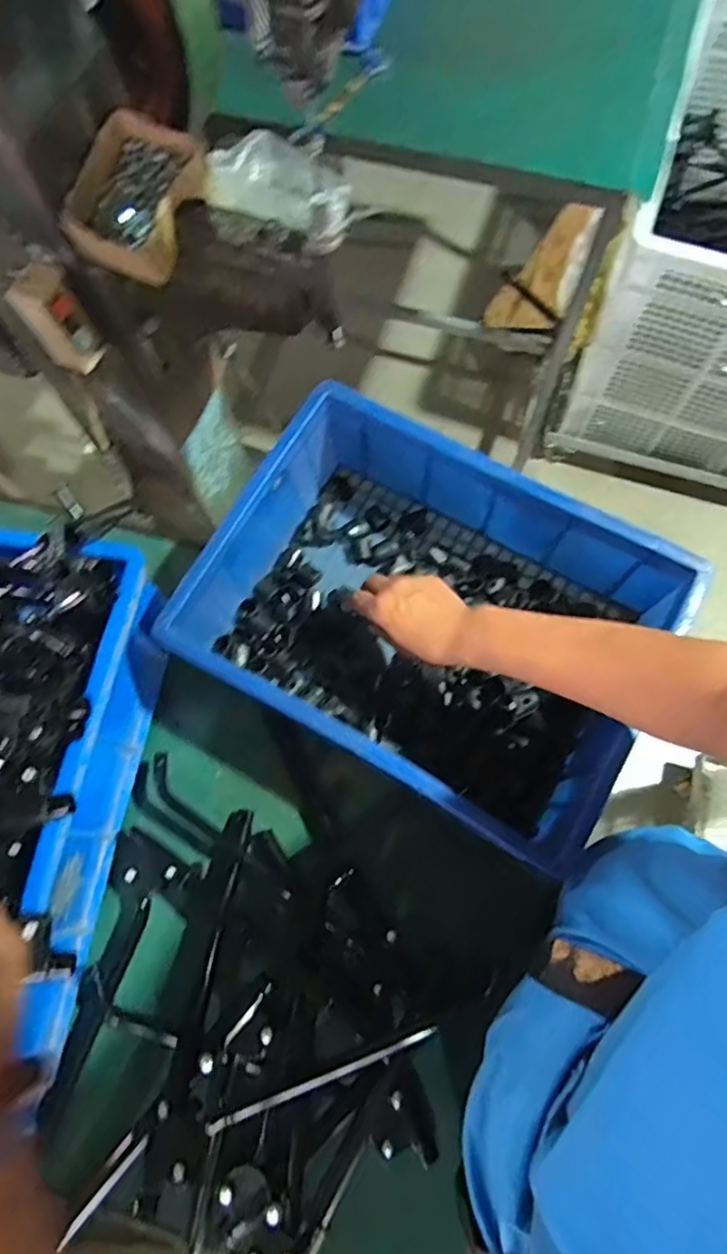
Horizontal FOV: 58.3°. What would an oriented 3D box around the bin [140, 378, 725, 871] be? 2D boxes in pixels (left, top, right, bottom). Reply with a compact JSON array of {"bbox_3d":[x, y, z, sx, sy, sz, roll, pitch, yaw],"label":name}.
[{"bbox_3d":[0.057,-0.005,0.644,0.408,0.150,0.300,30,75,11],"label":"bin"}]

